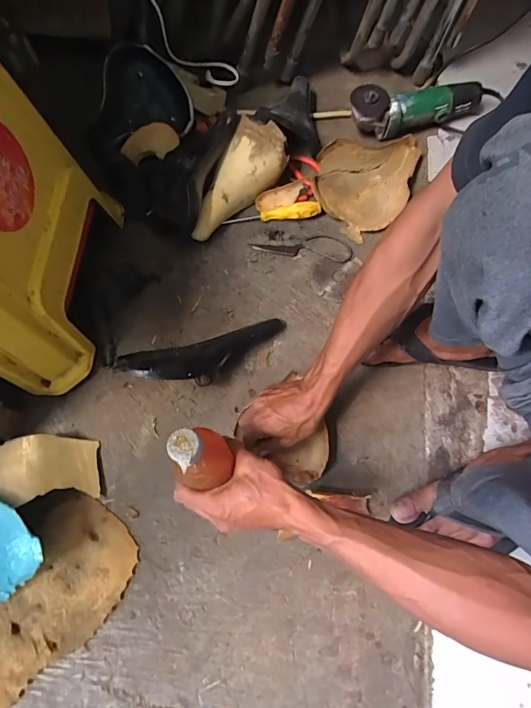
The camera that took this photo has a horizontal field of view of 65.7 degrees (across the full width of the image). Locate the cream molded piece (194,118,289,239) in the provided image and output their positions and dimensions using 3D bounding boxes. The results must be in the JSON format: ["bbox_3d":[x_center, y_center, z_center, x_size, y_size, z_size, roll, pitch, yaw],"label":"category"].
[{"bbox_3d":[-0.053,-0.298,0.722,0.093,0.058,0.228,35,89,12],"label":"cream molded piece"}]

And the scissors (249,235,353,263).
[{"bbox_3d":[0.065,-0.194,0.728,0.178,0.004,0.053,8,70,2],"label":"scissors"}]

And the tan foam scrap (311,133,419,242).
[{"bbox_3d":[0.185,-0.333,0.757,0.168,0.053,0.249,20,71,7],"label":"tan foam scrap"}]

